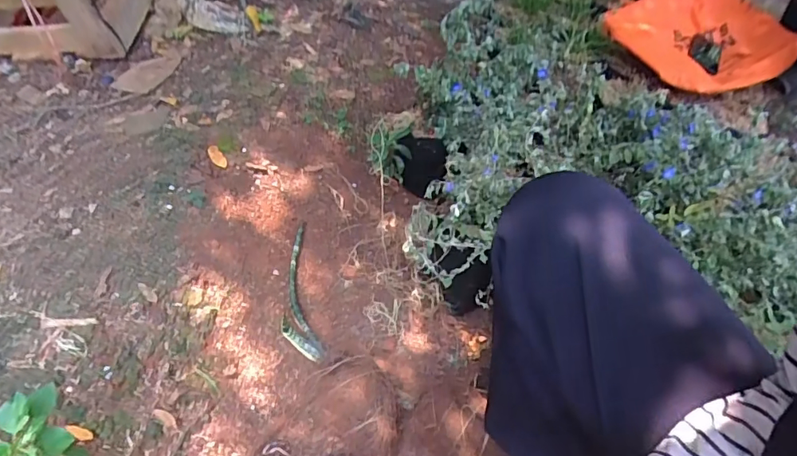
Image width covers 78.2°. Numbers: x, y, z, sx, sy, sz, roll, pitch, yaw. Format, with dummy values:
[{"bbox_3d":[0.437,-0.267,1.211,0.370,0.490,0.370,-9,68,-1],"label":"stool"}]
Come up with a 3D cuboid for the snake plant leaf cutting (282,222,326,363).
[{"bbox_3d":[-0.164,0.101,0.835,0.066,0.044,0.276,-7,56,-4],"label":"snake plant leaf cutting"}]

